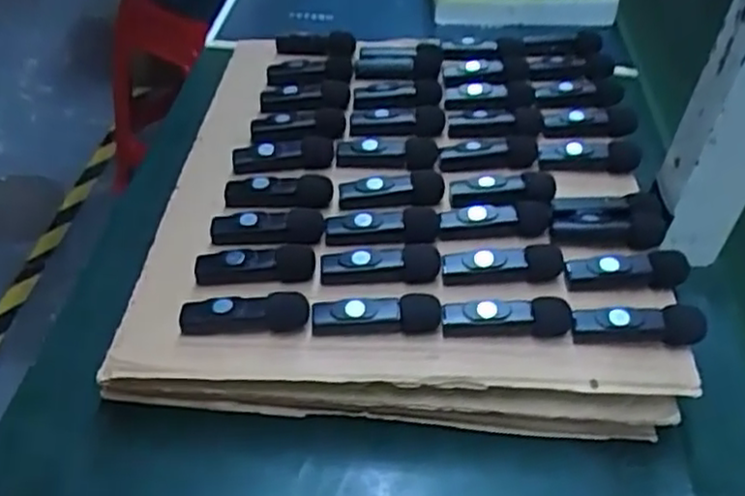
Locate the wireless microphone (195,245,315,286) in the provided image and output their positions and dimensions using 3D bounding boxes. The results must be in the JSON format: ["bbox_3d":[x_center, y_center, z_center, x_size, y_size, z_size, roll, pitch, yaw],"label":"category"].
[{"bbox_3d":[-0.064,0.009,0.389,0.064,0.020,0.012,1,43,-5],"label":"wireless microphone"}]

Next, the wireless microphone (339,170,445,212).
[{"bbox_3d":[0.012,-0.036,0.432,0.063,0.022,0.015,1,43,-5],"label":"wireless microphone"}]

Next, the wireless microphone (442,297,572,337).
[{"bbox_3d":[0.068,0.034,0.359,0.062,0.019,0.012,6,43,1],"label":"wireless microphone"}]

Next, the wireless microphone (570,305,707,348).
[{"bbox_3d":[0.133,0.040,0.356,0.065,0.020,0.012,4,43,-1],"label":"wireless microphone"}]

